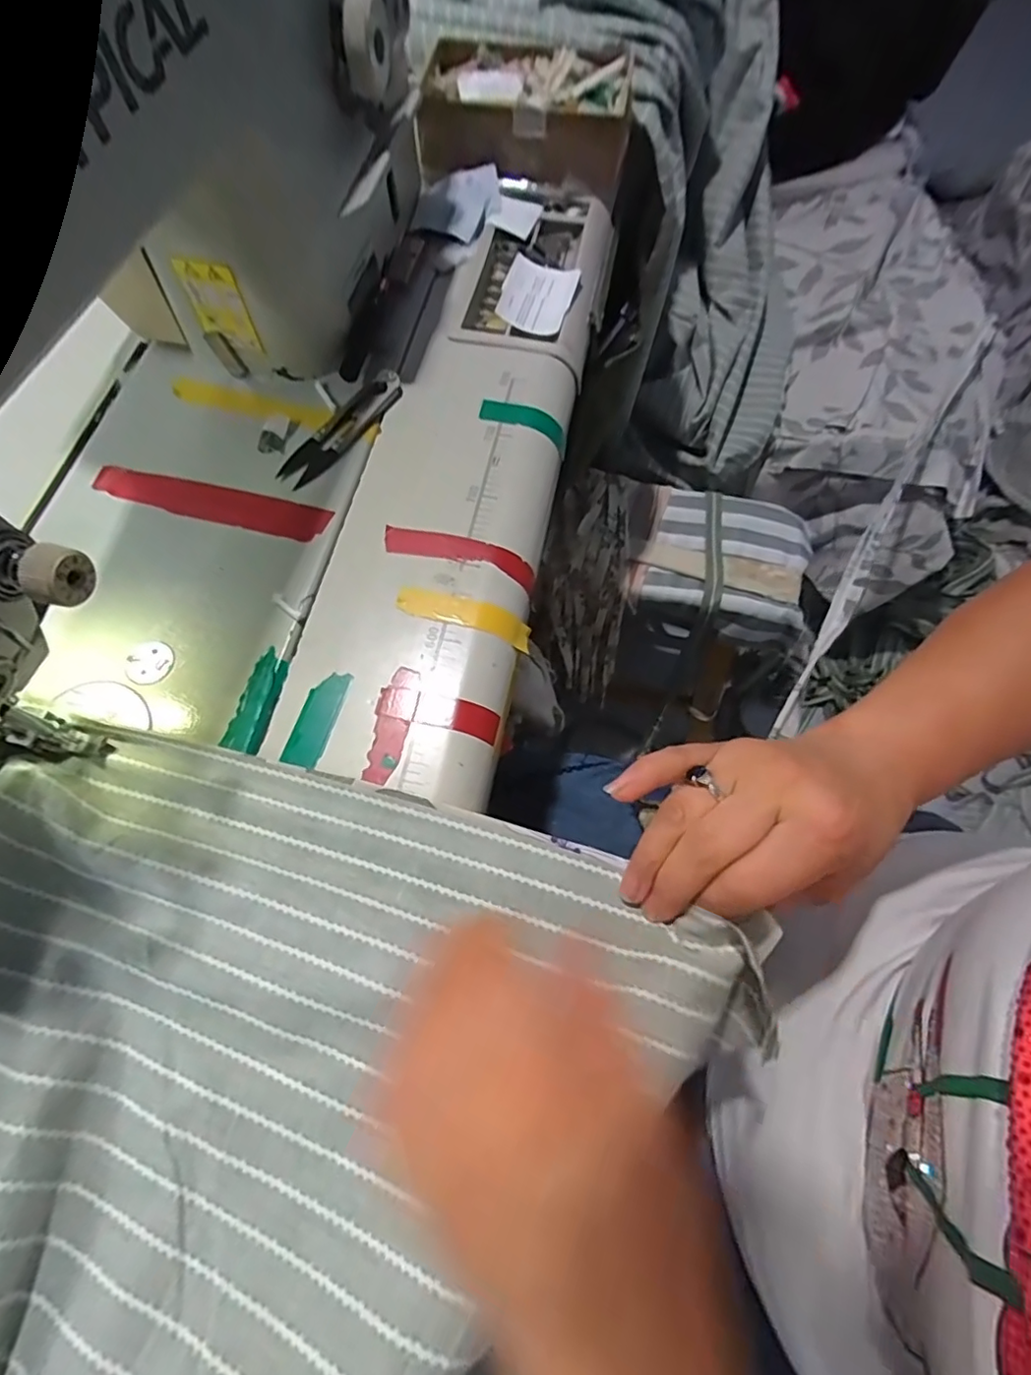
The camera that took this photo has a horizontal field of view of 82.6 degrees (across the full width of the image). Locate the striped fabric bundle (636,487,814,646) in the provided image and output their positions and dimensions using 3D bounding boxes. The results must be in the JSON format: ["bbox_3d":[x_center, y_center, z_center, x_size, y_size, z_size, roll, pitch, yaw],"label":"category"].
[{"bbox_3d":[0.258,-0.153,0.733,0.193,0.058,0.171,12,68,6],"label":"striped fabric bundle"}]

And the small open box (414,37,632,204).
[{"bbox_3d":[0.008,-0.446,0.466,0.162,0.067,0.097,11,67,6],"label":"small open box"}]

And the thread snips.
[{"bbox_3d":[-0.110,-0.165,0.368,0.026,0.010,0.098,32,72,13],"label":"thread snips"}]

